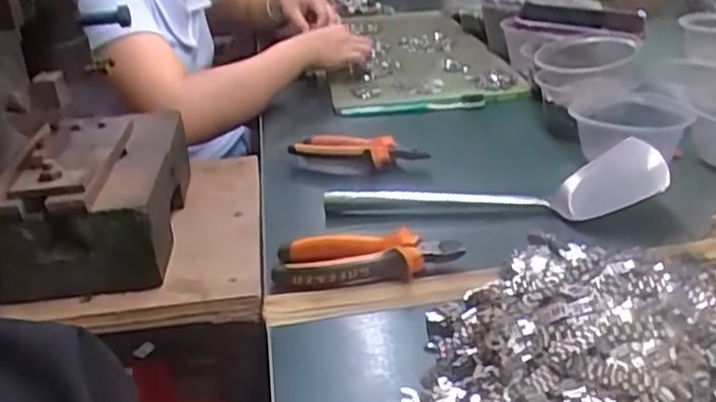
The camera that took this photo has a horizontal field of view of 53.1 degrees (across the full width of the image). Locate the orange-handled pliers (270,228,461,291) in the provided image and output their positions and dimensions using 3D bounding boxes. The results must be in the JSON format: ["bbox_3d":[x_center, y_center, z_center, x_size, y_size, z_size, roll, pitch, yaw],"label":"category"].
[{"bbox_3d":[0.005,0.049,0.570,0.146,0.027,0.050,0,27,8],"label":"orange-handled pliers"}]

